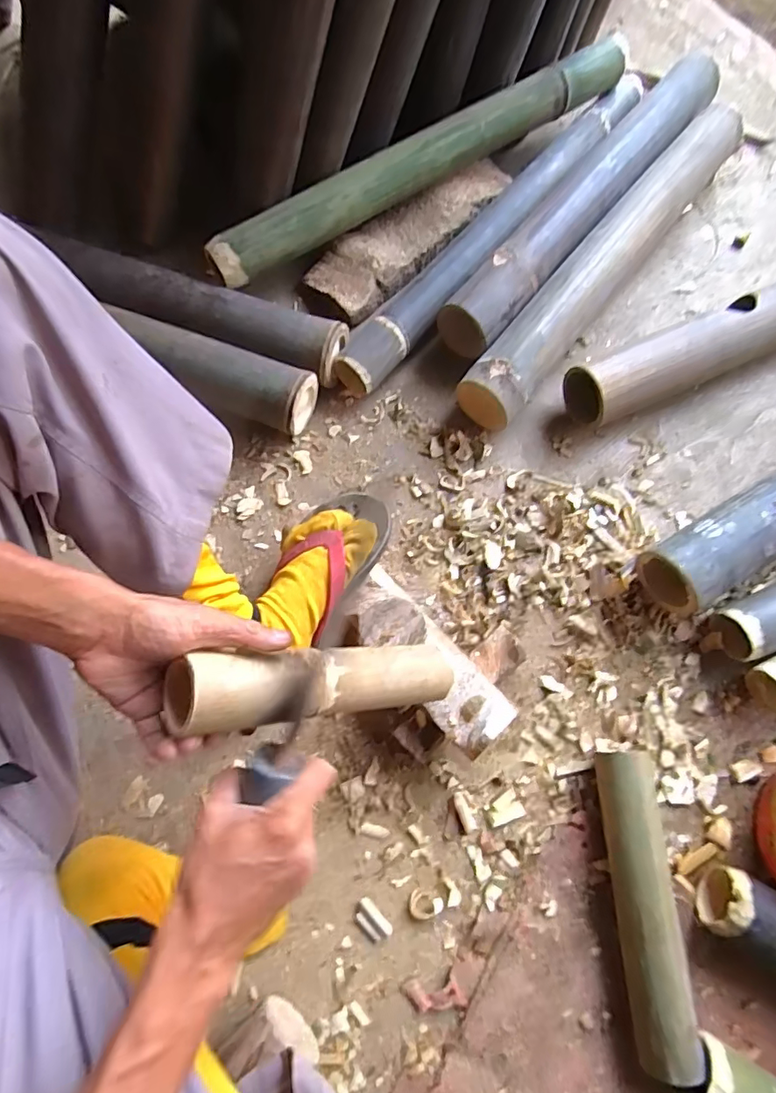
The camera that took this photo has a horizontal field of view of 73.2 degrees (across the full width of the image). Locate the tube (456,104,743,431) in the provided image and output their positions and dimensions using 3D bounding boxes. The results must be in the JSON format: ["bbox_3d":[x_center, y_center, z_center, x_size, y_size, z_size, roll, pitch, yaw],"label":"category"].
[{"bbox_3d":[0.277,-0.364,0.673,0.070,0.071,0.518,38,80,11],"label":"tube"}]

